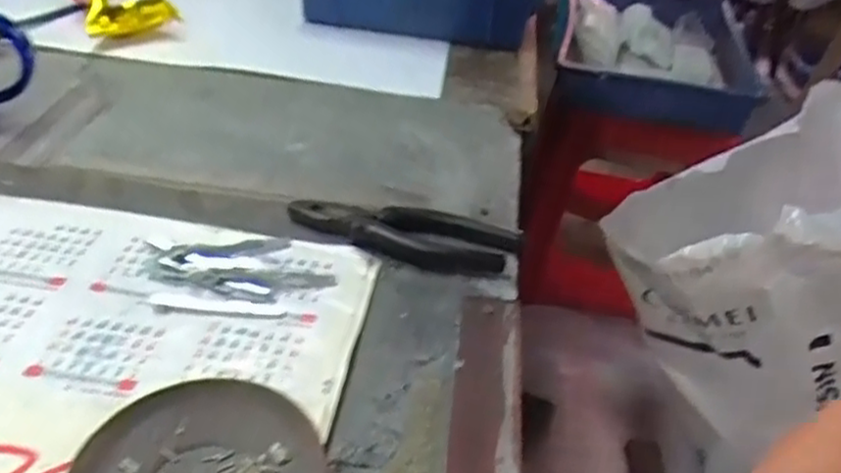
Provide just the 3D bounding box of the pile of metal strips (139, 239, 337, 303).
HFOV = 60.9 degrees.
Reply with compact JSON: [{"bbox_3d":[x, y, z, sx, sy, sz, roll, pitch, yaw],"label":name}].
[{"bbox_3d":[-0.116,0.014,0.469,0.117,0.011,0.062,11,37,8],"label":"pile of metal strips"}]

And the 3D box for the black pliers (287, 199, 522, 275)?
[{"bbox_3d":[-0.013,-0.007,0.507,0.160,0.017,0.056,14,37,12],"label":"black pliers"}]

